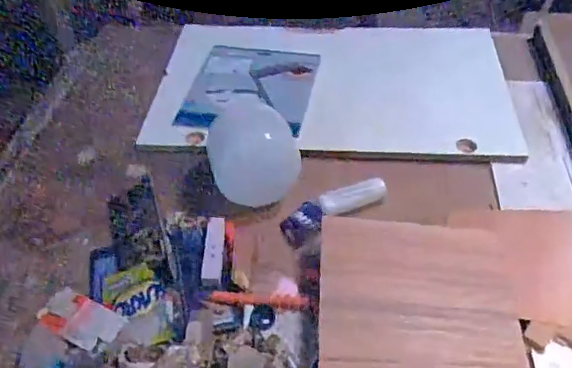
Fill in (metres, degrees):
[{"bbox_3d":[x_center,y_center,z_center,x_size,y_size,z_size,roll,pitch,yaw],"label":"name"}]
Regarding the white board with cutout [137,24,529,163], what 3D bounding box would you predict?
[{"bbox_3d":[0.090,-0.194,1.059,0.646,0.028,0.376,3,44,6],"label":"white board with cutout"}]

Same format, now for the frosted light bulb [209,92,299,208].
[{"bbox_3d":[-0.047,-0.043,0.847,0.122,0.133,0.129,-2,44,2],"label":"frosted light bulb"}]

